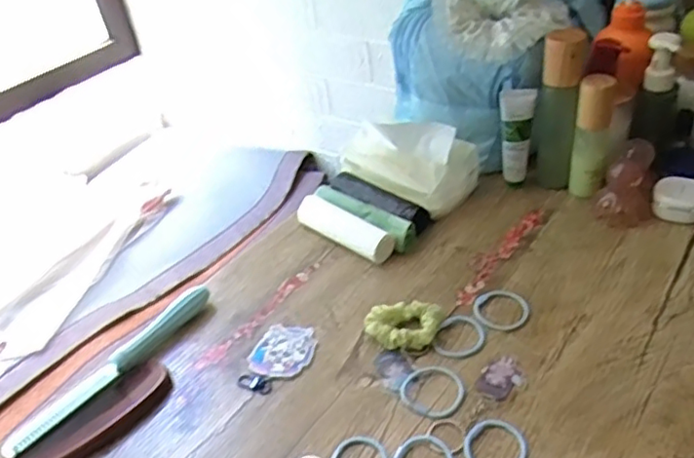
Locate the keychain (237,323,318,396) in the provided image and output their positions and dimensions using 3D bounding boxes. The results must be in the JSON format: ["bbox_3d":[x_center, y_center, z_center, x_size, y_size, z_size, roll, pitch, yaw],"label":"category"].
[{"bbox_3d":[-0.060,0.117,0.577,0.052,0.006,0.078,8,39,20],"label":"keychain"}]

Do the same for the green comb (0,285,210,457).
[{"bbox_3d":[-0.211,0.124,0.584,0.024,0.018,0.221,20,45,32],"label":"green comb"}]

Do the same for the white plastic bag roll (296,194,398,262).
[{"bbox_3d":[-0.003,-0.001,0.703,0.031,0.029,0.126,-34,44,-31],"label":"white plastic bag roll"}]

